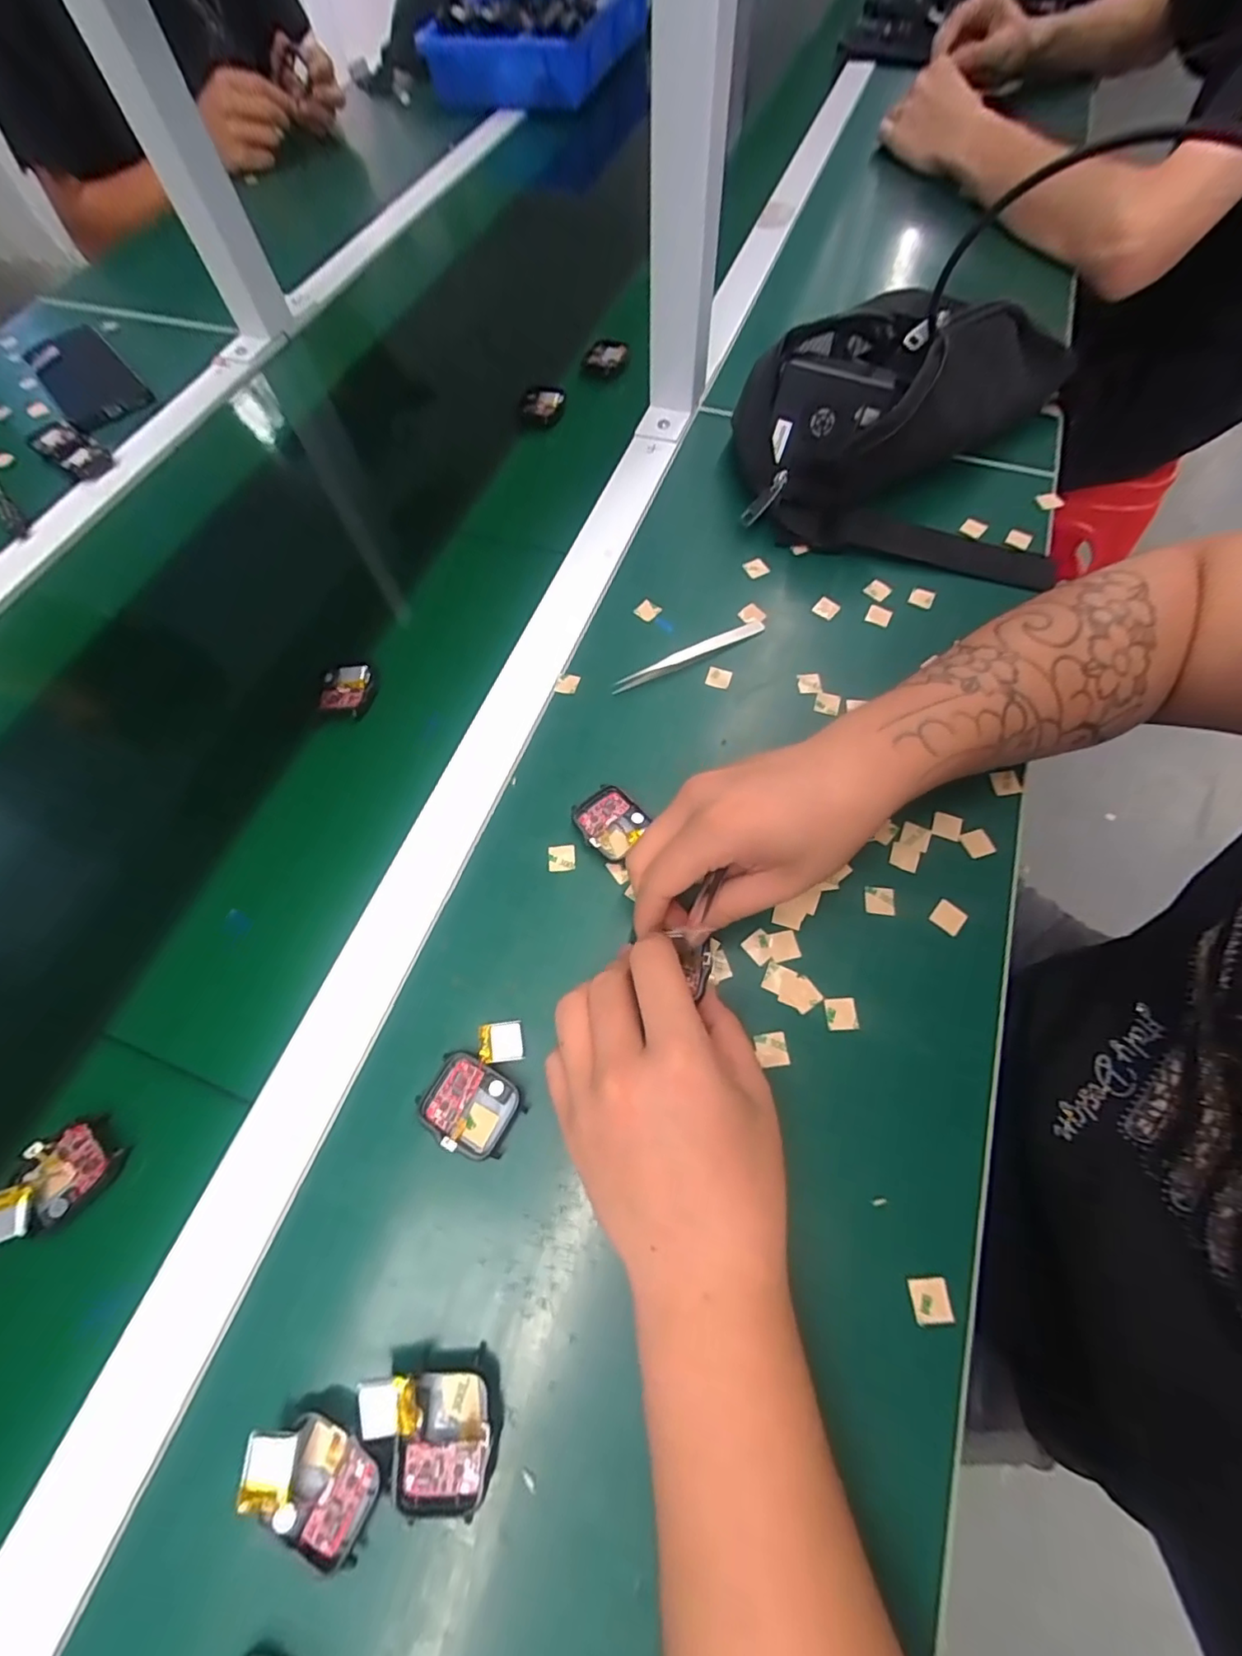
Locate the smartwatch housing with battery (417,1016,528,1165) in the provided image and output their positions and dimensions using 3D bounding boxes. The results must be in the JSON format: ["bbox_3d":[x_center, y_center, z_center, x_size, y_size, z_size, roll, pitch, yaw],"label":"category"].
[{"bbox_3d":[-0.067,0.125,0.278,0.045,0.015,0.059,24,68,12],"label":"smartwatch housing with battery"}]

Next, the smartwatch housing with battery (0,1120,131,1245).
[{"bbox_3d":[-0.269,0.167,0.268,0.034,0.016,0.052,33,70,16],"label":"smartwatch housing with battery"}]

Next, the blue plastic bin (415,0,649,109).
[{"bbox_3d":[-0.124,-1.369,0.966,0.286,0.069,0.548,11,66,7],"label":"blue plastic bin"}]

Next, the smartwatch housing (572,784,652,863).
[{"bbox_3d":[-0.006,-0.003,0.332,0.036,0.014,0.042,-38,70,-15],"label":"smartwatch housing"}]

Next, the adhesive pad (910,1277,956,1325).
[{"bbox_3d":[0.134,0.203,0.244,0.016,0.004,0.016,-3,65,0],"label":"adhesive pad"}]

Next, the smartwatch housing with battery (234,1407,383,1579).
[{"bbox_3d":[-0.119,0.251,0.217,0.050,0.016,0.036,22,67,11],"label":"smartwatch housing with battery"}]

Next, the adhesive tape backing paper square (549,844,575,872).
[{"bbox_3d":[-0.035,0.017,0.330,0.016,0.004,0.016,-4,65,0],"label":"adhesive tape backing paper square"}]

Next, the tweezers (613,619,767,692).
[{"bbox_3d":[0.048,-0.118,0.386,0.115,0.008,0.016,-29,67,-11],"label":"tweezers"}]

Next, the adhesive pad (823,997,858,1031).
[{"bbox_3d":[0.114,0.095,0.291,0.016,0.004,0.016,-2,65,1],"label":"adhesive pad"}]

